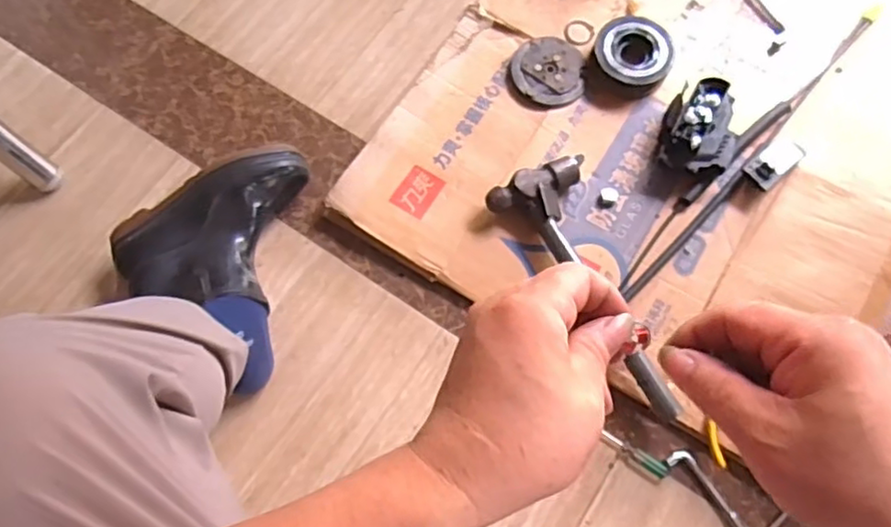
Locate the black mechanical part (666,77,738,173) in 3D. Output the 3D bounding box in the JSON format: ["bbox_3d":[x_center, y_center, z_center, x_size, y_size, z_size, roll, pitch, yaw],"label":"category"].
[{"bbox_3d":[0.315,-0.166,0.802,0.084,0.068,0.117,10,71,4],"label":"black mechanical part"}]

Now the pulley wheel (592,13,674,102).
[{"bbox_3d":[0.248,-0.274,0.852,0.099,0.038,0.108,0,71,0],"label":"pulley wheel"}]

